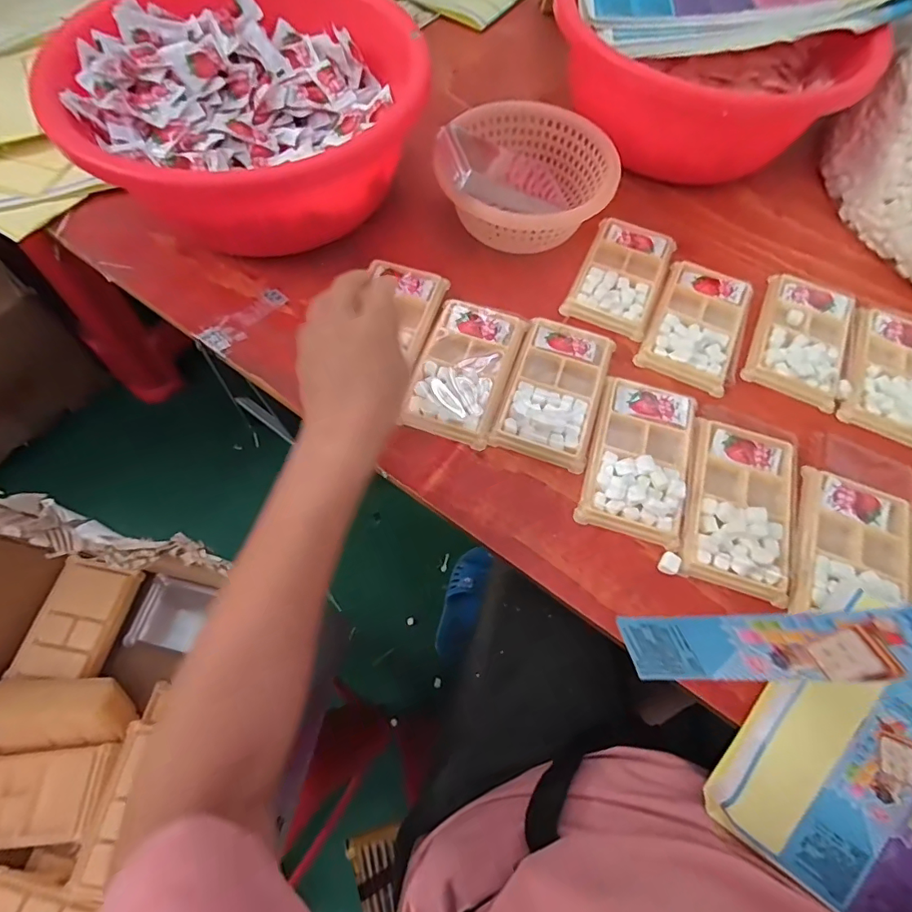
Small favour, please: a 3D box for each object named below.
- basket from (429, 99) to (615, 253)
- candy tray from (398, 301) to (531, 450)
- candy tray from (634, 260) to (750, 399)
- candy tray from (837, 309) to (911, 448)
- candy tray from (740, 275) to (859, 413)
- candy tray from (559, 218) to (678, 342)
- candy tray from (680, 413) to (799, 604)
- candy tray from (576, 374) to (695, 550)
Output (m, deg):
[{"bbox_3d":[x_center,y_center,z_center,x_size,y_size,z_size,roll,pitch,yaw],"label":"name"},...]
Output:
[{"bbox_3d":[0.067,-0.277,0.474,0.166,0.075,0.150,2,65,-1],"label":"basket"},{"bbox_3d":[0.009,-0.078,0.421,0.079,0.010,0.138,18,65,6],"label":"candy tray"},{"bbox_3d":[0.228,-0.126,0.450,0.079,0.018,0.131,25,66,10],"label":"candy tray"},{"bbox_3d":[0.403,-0.078,0.428,0.078,0.013,0.136,28,67,11],"label":"candy tray"},{"bbox_3d":[0.327,-0.114,0.449,0.083,0.019,0.136,24,66,9],"label":"candy tray"},{"bbox_3d":[0.164,-0.179,0.474,0.078,0.012,0.130,24,66,9],"label":"candy tray"},{"bbox_3d":[0.222,0.035,0.371,0.080,0.013,0.131,17,65,6],"label":"candy tray"},{"bbox_3d":[0.150,-0.001,0.388,0.077,0.012,0.133,17,65,6],"label":"candy tray"}]

